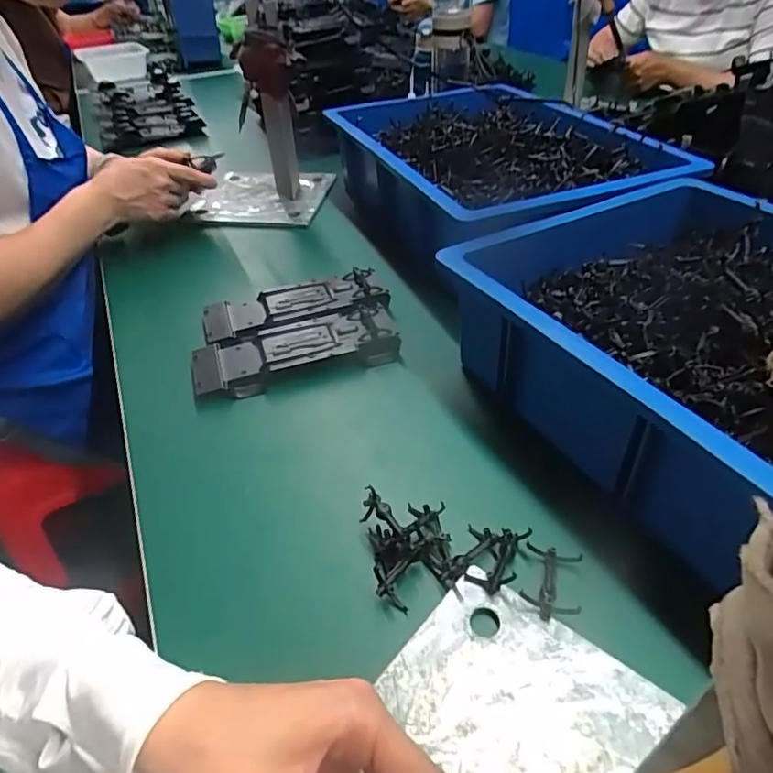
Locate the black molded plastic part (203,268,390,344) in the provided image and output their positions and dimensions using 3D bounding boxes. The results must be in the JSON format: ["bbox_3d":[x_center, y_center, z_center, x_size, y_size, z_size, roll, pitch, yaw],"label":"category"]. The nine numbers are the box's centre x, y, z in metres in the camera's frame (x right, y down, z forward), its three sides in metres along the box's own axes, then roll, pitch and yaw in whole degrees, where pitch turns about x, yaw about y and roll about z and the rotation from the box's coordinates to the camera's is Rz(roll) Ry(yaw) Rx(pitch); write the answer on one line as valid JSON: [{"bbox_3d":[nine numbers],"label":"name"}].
[{"bbox_3d":[-0.095,-0.086,0.589,0.192,0.019,0.078,-11,41,-10],"label":"black molded plastic part"}]

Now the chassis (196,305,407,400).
[{"bbox_3d":[-0.086,-0.034,0.533,0.193,0.024,0.071,-13,41,-12],"label":"chassis"}]

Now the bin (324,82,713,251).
[{"bbox_3d":[0.130,-0.289,0.738,0.302,0.115,0.479,-16,42,-15],"label":"bin"}]

